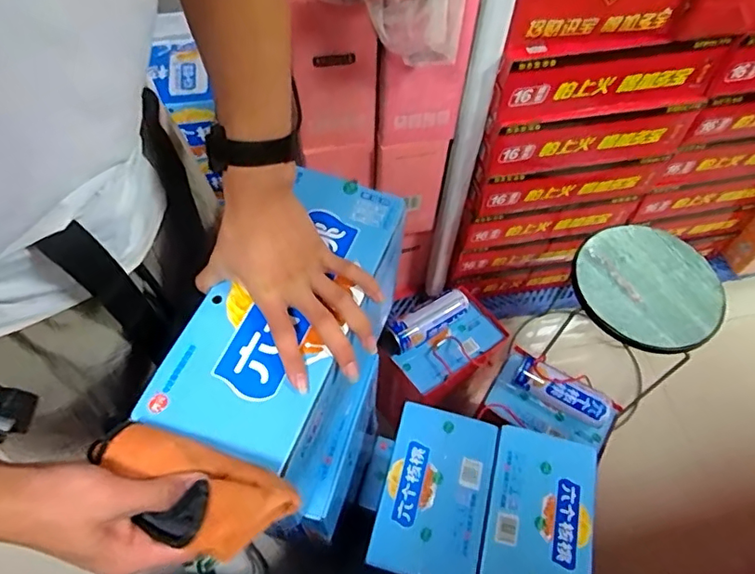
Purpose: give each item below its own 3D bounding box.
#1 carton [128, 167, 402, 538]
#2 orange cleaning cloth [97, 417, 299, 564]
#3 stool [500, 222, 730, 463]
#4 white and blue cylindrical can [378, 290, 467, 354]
[{"bbox_3d":[-0.088,0.073,0.595,0.141,0.233,0.312,16,58,10],"label":"carton"},{"bbox_3d":[-0.134,0.139,0.382,0.133,0.064,0.065,22,59,18],"label":"orange cleaning cloth"},{"bbox_3d":[0.523,0.118,1.247,0.279,0.488,0.287,-37,64,-22],"label":"stool"},{"bbox_3d":[0.096,0.067,1.055,0.185,0.052,0.063,-28,61,-17],"label":"white and blue cylindrical can"}]

